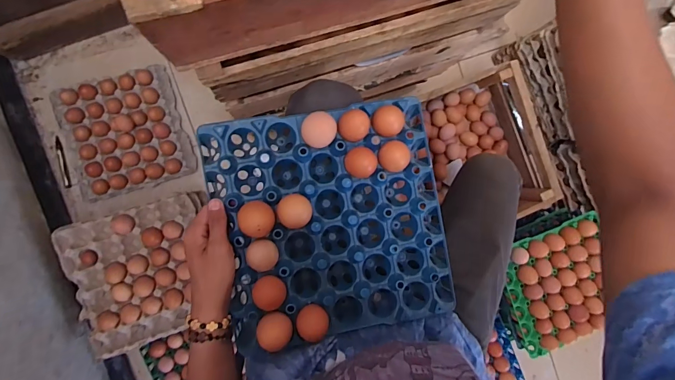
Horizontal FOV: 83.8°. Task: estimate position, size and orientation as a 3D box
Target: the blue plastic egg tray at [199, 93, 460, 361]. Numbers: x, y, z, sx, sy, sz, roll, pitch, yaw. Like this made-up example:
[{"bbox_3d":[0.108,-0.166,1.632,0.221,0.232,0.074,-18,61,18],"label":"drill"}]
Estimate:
[{"bbox_3d":[-0.005,0.043,0.480,0.283,0.063,0.284,-10,93,-9],"label":"blue plastic egg tray"}]

